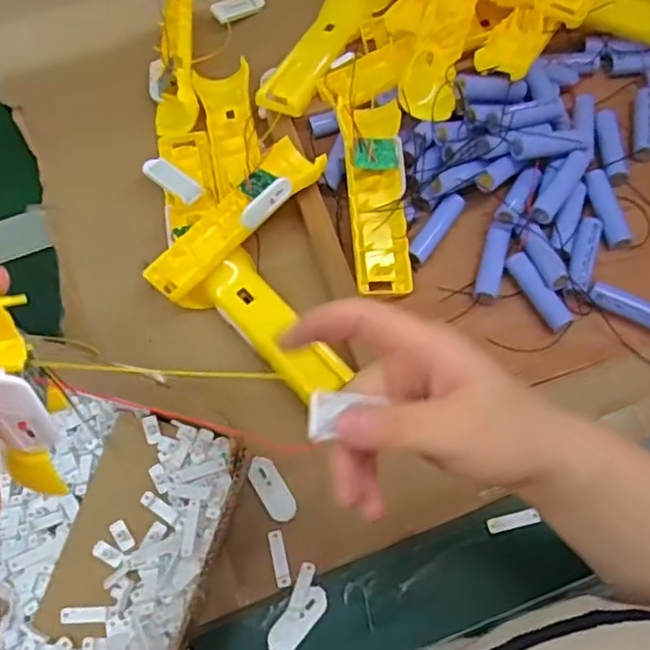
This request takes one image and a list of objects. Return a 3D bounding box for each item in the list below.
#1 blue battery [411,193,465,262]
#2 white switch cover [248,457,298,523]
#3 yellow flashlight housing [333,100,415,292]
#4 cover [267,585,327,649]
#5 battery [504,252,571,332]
[{"bbox_3d":[0.088,-0.077,0.523,0.019,0.015,0.064,33,72,14],"label":"blue battery"},{"bbox_3d":[-0.038,0.119,0.475,0.021,0.004,0.049,-30,70,-11],"label":"white switch cover"},{"bbox_3d":[0.041,-0.101,0.514,0.047,0.020,0.155,-5,85,-1],"label":"yellow flashlight housing"},{"bbox_3d":[-0.019,0.203,0.450,0.020,0.005,0.051,38,73,15],"label":"cover"},{"bbox_3d":[0.162,-0.025,0.496,0.016,0.016,0.068,-24,69,-9],"label":"battery"}]

